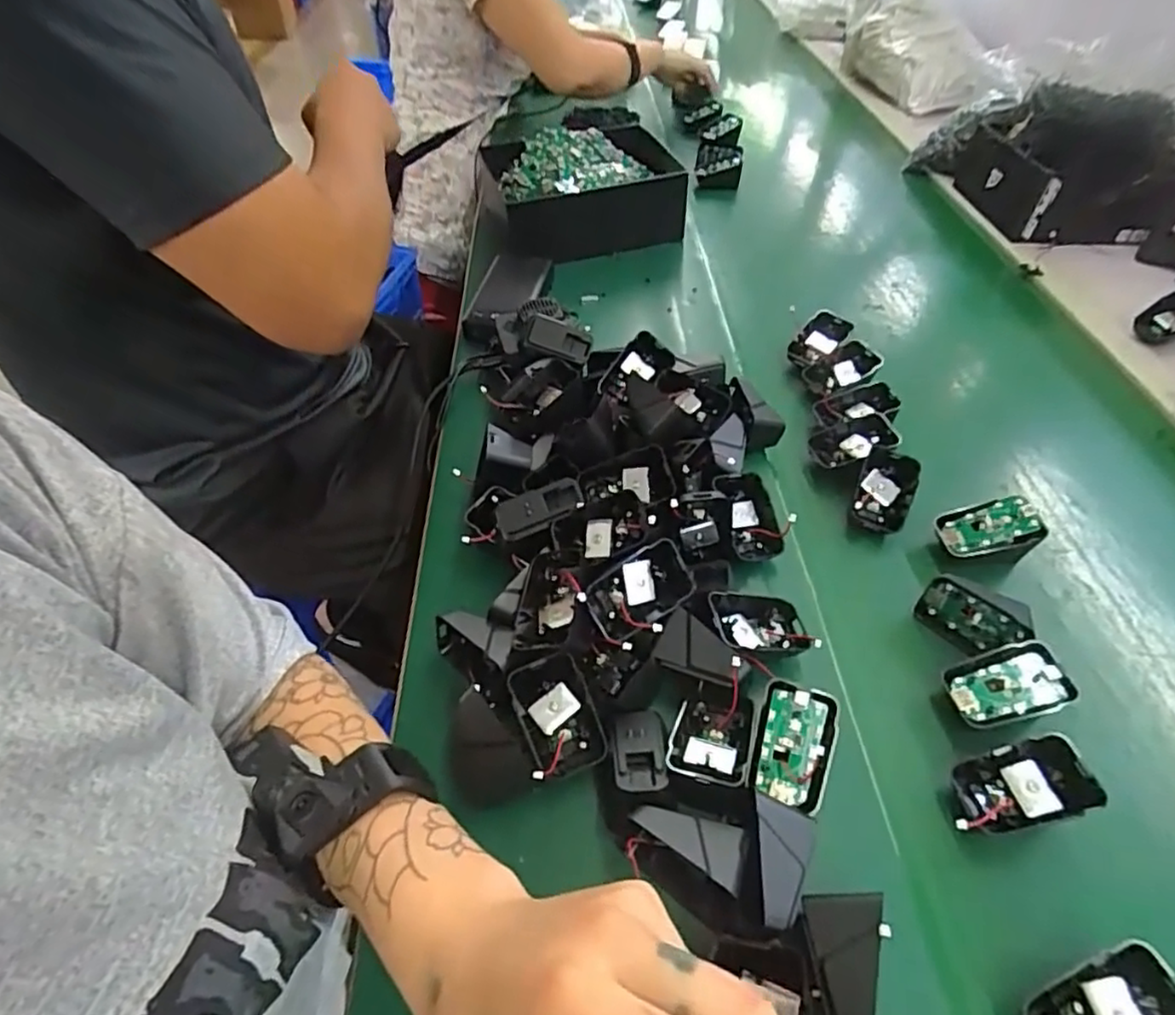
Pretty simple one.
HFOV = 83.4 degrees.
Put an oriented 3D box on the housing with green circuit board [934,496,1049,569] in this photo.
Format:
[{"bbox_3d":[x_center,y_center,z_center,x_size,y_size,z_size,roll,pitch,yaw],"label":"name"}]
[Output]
[{"bbox_3d":[0.307,0.020,0.510,0.063,0.051,0.044,-2,46,-1],"label":"housing with green circuit board"}]

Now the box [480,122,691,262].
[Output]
[{"bbox_3d":[-0.008,-0.424,0.879,0.227,0.095,0.230,-11,47,-10],"label":"box"}]

